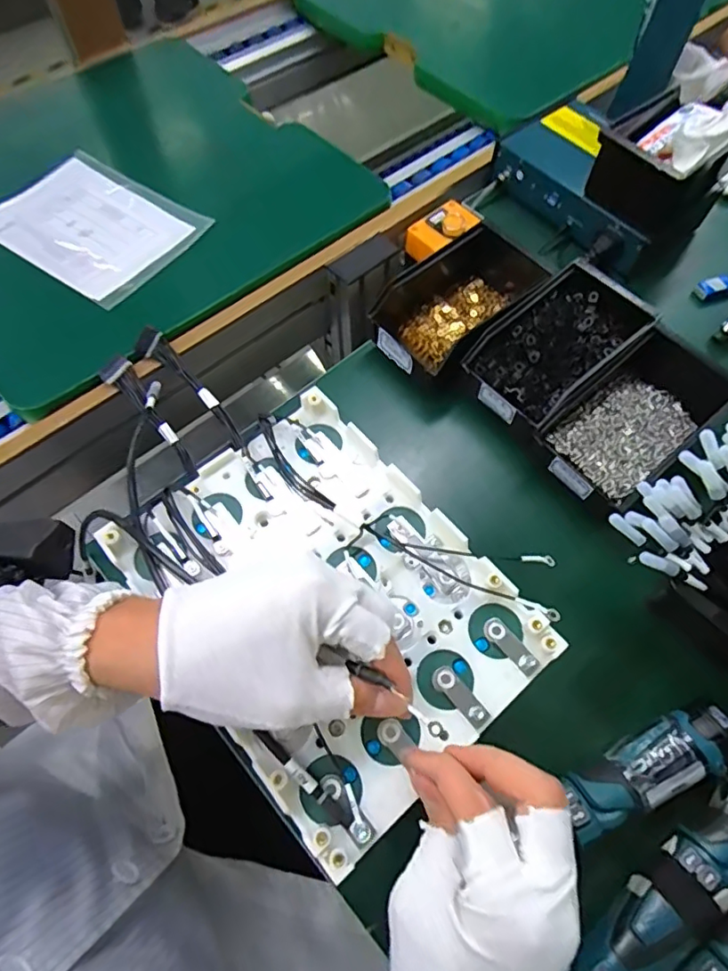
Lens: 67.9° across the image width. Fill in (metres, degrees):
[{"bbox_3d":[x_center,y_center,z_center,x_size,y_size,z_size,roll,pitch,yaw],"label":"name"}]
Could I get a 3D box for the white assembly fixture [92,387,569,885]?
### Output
[{"bbox_3d":[-0.025,0.062,0.328,0.173,0.020,0.236,-38,69,-16],"label":"white assembly fixture"}]

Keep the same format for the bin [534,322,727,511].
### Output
[{"bbox_3d":[0.265,-0.069,0.513,0.205,0.057,0.104,-38,70,-16],"label":"bin"}]

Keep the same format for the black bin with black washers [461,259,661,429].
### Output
[{"bbox_3d":[0.198,-0.142,0.543,0.187,0.054,0.102,-38,70,-17],"label":"black bin with black washers"}]

